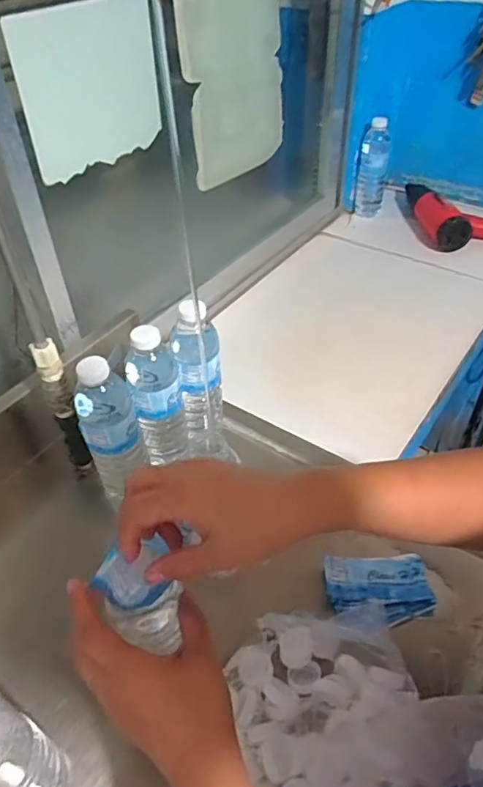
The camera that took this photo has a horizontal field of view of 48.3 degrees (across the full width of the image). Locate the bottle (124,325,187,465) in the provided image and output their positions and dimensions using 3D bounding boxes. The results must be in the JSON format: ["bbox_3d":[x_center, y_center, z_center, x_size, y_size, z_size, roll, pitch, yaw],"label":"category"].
[{"bbox_3d":[-0.097,0.004,0.629,0.058,0.182,0.054,-10,44,-7],"label":"bottle"}]

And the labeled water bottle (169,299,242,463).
[{"bbox_3d":[-0.050,-0.012,0.671,0.057,0.196,0.076,-10,44,-7],"label":"labeled water bottle"}]

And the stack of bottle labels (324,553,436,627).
[{"bbox_3d":[0.145,0.204,0.569,0.107,0.011,0.066,-3,44,1],"label":"stack of bottle labels"}]

